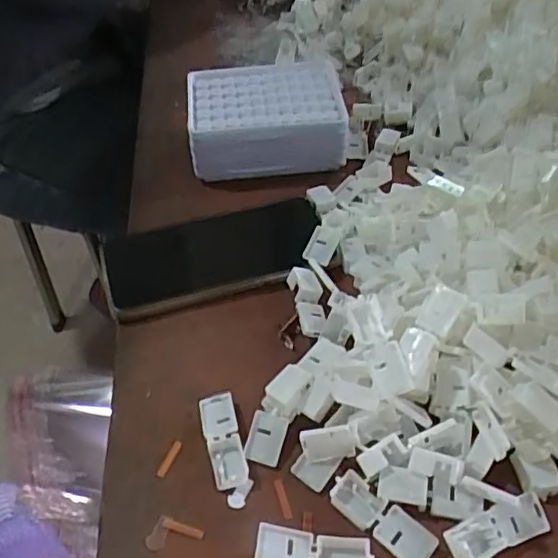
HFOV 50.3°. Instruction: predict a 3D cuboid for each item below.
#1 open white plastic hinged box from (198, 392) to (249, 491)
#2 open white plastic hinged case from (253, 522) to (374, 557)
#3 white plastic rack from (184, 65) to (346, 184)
[{"bbox_3d":[-0.032,0.091,0.337,0.020,0.009,0.057,-11,44,-8],"label":"open white plastic hinged box"},{"bbox_3d":[0.017,0.133,0.287,0.054,0.017,0.020,4,44,7],"label":"open white plastic hinged case"},{"bbox_3d":[-0.011,-0.145,0.528,0.135,0.053,0.113,-5,44,-2],"label":"white plastic rack"}]

